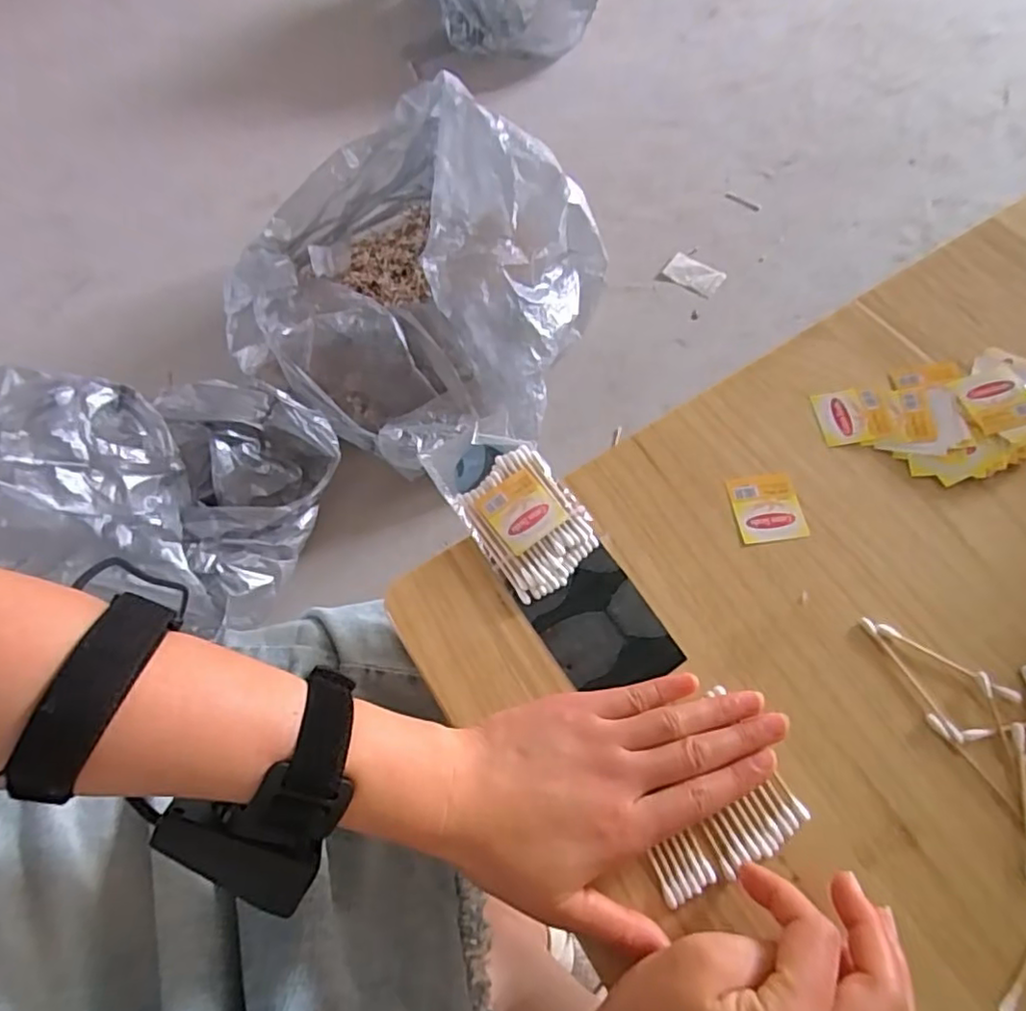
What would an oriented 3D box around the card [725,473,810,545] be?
[{"bbox_3d":[0.154,0.001,0.380,0.039,0.004,0.042,-7,65,-1],"label":"card"}]

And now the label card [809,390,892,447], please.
[{"bbox_3d":[0.218,-0.058,0.403,0.042,0.004,0.038,-5,65,0],"label":"label card"}]

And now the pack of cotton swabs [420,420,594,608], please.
[{"bbox_3d":[-0.001,-0.003,0.383,0.062,0.011,0.117,-33,68,-12],"label":"pack of cotton swabs"}]

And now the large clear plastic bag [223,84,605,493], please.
[{"bbox_3d":[-0.175,-0.367,1.004,0.567,0.218,0.516,36,71,19],"label":"large clear plastic bag"}]

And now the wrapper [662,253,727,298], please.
[{"bbox_3d":[0.332,-0.423,1.152,0.100,0.014,0.060,30,69,17],"label":"wrapper"}]

